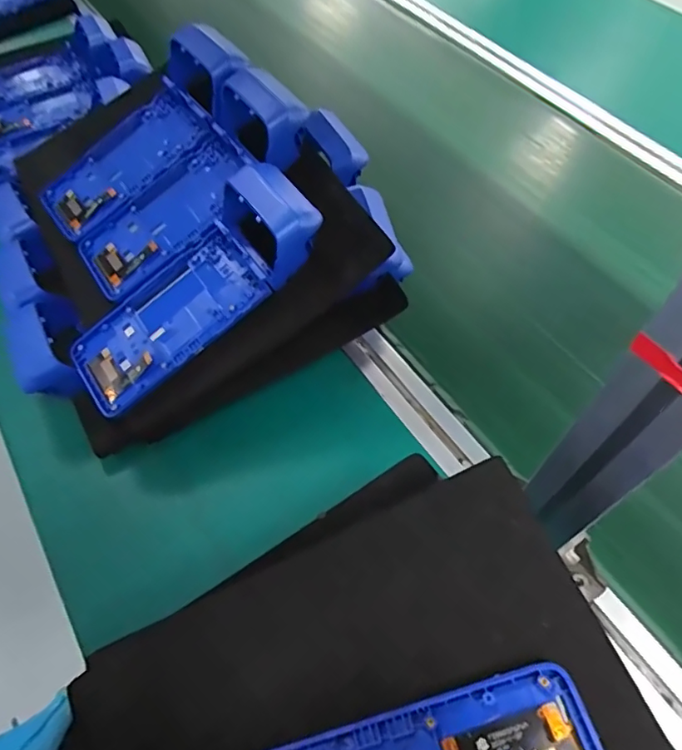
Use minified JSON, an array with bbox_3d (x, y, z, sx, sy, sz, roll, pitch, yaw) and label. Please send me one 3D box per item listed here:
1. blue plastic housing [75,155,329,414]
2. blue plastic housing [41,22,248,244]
[{"bbox_3d":[-0.117,-0.063,0.433,0.231,0.063,0.090,-40,61,9],"label":"blue plastic housing"},{"bbox_3d":[-0.178,-0.212,0.495,0.228,0.064,0.090,-40,61,10],"label":"blue plastic housing"}]

